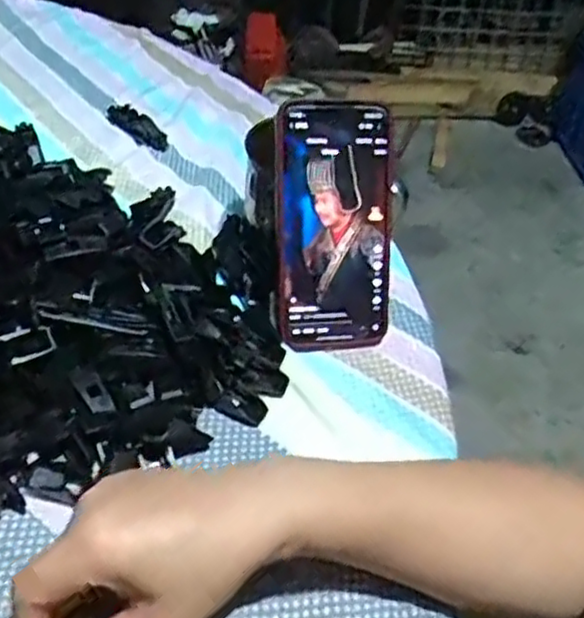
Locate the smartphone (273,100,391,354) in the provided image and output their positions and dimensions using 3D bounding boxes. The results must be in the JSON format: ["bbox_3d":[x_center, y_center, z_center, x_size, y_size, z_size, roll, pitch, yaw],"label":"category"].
[{"bbox_3d":[0.027,-0.053,0.450,0.074,0.159,0.013,-3,11,-11],"label":"smartphone"}]

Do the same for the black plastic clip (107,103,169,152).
[{"bbox_3d":[-0.144,-0.168,0.627,0.020,0.019,0.085,-32,57,-32],"label":"black plastic clip"}]

